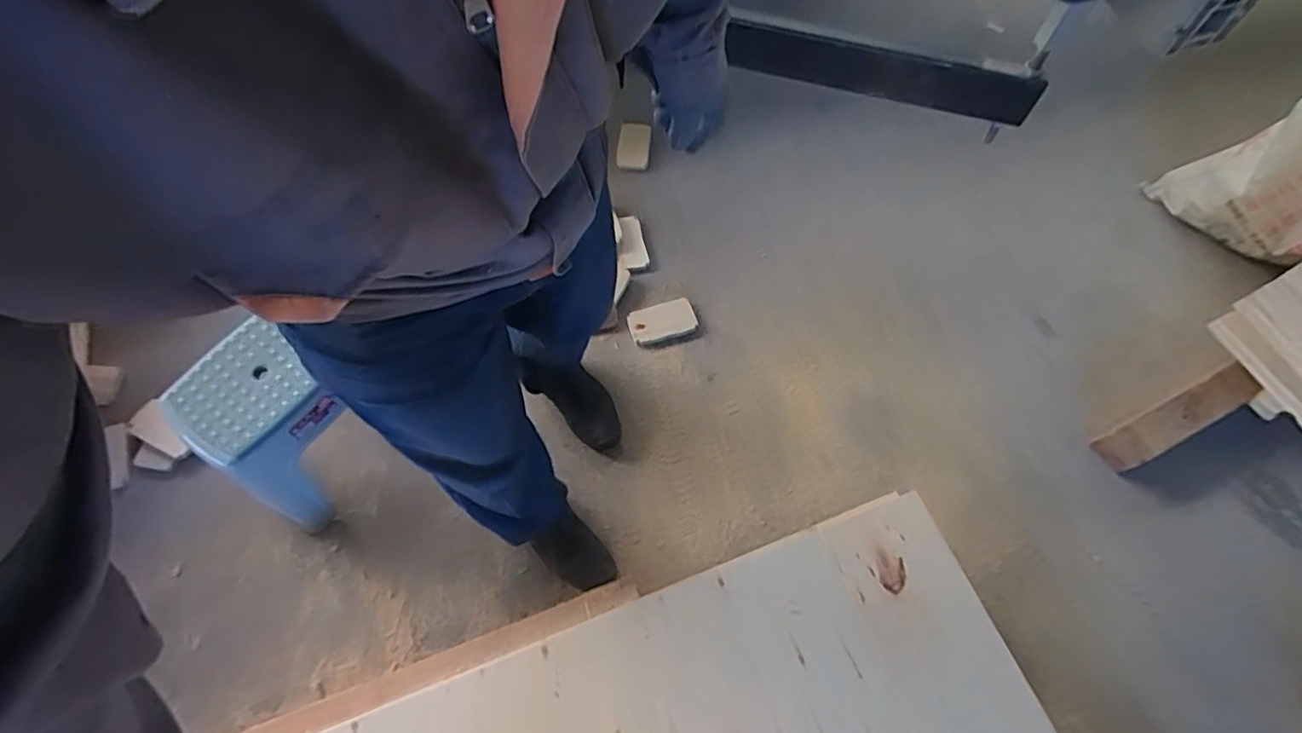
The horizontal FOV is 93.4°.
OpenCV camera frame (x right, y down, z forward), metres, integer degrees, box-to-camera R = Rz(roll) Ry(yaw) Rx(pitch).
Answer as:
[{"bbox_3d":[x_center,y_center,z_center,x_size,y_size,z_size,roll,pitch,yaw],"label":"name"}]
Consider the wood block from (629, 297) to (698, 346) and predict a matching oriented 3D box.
[{"bbox_3d":[0.025,-0.105,1.400,0.147,0.022,0.089,-16,67,-7],"label":"wood block"}]

